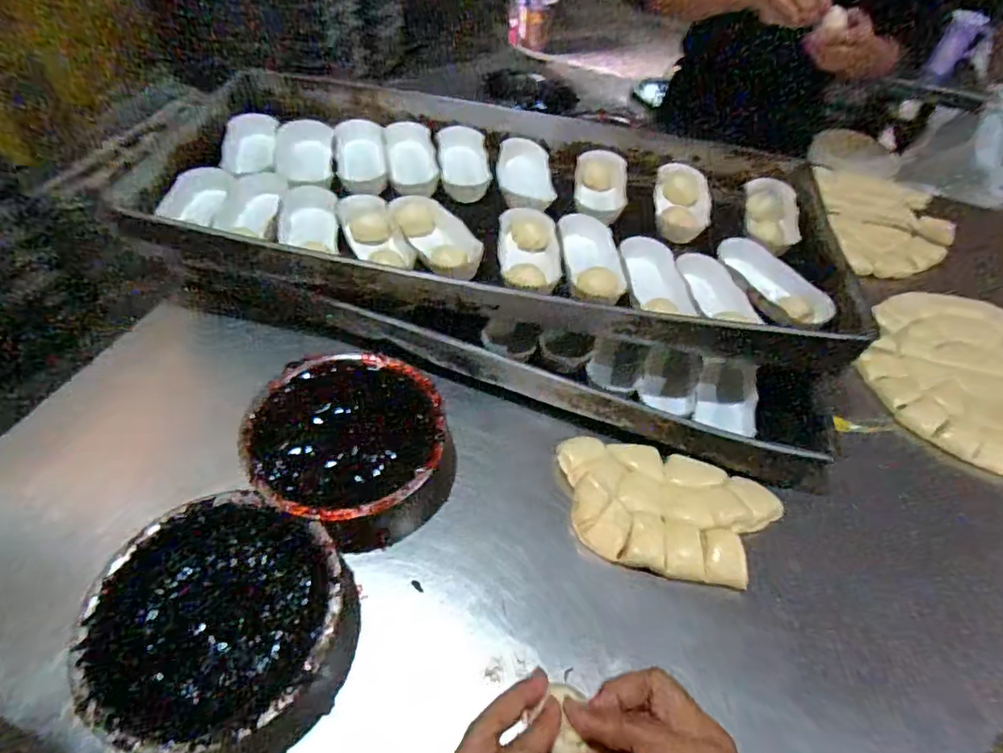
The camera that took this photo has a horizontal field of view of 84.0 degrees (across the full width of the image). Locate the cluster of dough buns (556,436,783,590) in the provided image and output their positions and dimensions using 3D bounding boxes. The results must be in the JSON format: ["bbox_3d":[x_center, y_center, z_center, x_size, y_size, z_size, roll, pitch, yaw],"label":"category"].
[{"bbox_3d":[0.168,0.129,0.557,0.225,0.032,0.140,8,51,2],"label":"cluster of dough buns"}]

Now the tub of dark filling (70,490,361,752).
[{"bbox_3d":[-0.215,0.196,0.445,0.180,0.073,0.179,2,51,-3],"label":"tub of dark filling"}]

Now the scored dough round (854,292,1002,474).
[{"bbox_3d":[0.629,-0.004,0.724,0.279,0.016,0.313,28,54,18],"label":"scored dough round"}]

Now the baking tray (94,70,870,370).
[{"bbox_3d":[0.014,-0.243,0.745,0.805,0.086,0.440,9,52,1],"label":"baking tray"}]

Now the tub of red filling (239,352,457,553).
[{"bbox_3d":[-0.146,0.069,0.551,0.189,0.077,0.176,2,51,-3],"label":"tub of red filling"}]

